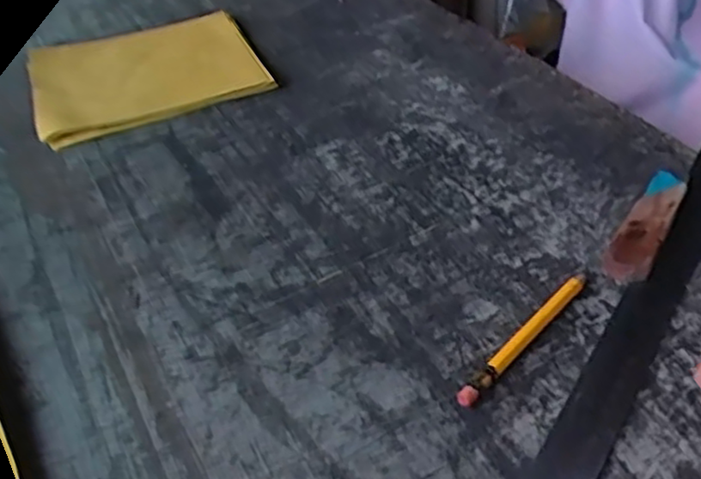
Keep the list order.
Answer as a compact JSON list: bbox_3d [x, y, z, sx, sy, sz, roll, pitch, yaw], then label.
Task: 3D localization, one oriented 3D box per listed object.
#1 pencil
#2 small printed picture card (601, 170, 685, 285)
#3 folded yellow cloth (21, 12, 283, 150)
[{"bbox_3d":[0.099,0.053,0.385,0.010,0.011,0.120,30,51,33],"label":"pencil"},{"bbox_3d":[0.194,-0.012,0.451,0.028,0.007,0.121,20,46,26],"label":"small printed picture card"},{"bbox_3d":[-0.200,-0.169,0.668,0.208,0.012,0.199,-18,42,-16],"label":"folded yellow cloth"}]

